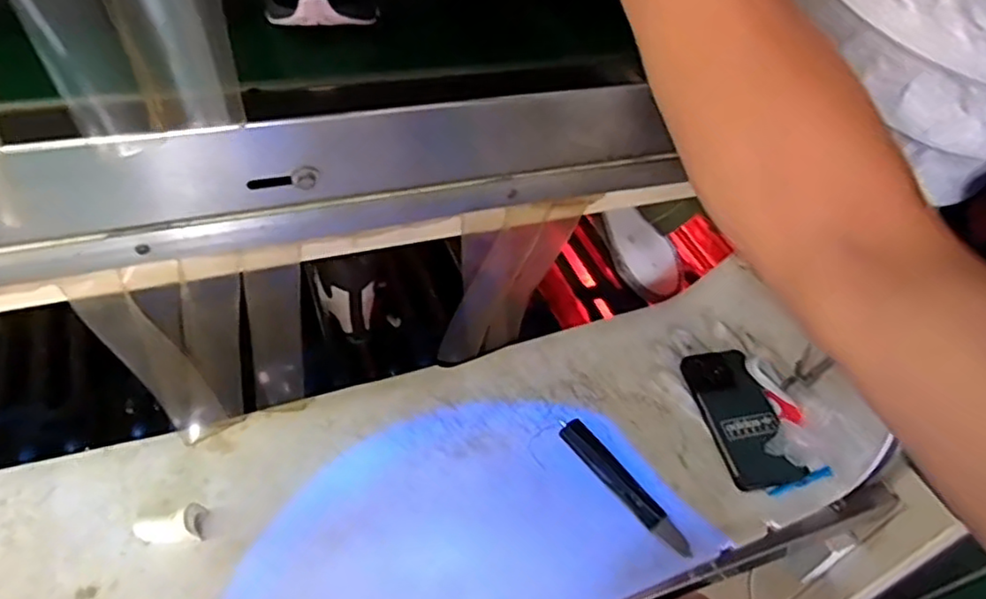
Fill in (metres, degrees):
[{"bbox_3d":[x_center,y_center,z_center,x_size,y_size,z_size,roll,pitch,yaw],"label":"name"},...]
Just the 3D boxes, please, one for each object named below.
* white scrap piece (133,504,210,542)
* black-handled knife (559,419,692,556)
[{"bbox_3d":[-0.288,0.197,0.579,0.056,0.024,0.030,-2,47,-8],"label":"white scrap piece"},{"bbox_3d":[0.132,0.185,0.654,0.031,0.016,0.168,-28,56,-29],"label":"black-handled knife"}]

